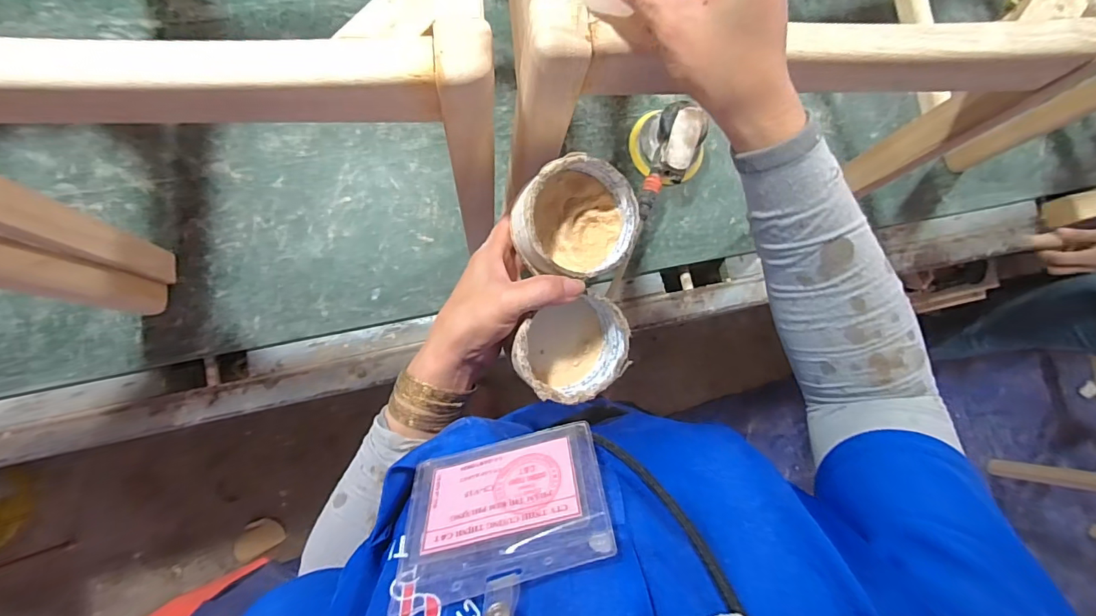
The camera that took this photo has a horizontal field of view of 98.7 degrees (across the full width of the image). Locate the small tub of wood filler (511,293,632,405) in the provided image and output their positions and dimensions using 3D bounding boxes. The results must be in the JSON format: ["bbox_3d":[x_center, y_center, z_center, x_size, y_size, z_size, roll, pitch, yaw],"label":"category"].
[{"bbox_3d":[0.017,0.033,0.350,0.083,0.054,0.069,-23,89,-10],"label":"small tub of wood filler"}]

